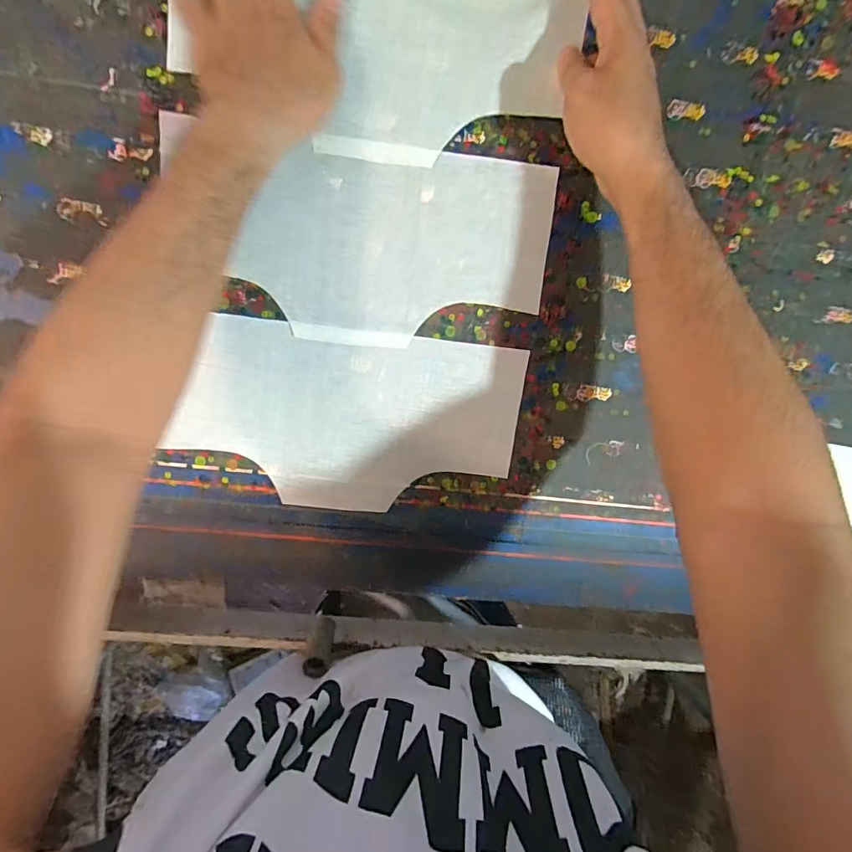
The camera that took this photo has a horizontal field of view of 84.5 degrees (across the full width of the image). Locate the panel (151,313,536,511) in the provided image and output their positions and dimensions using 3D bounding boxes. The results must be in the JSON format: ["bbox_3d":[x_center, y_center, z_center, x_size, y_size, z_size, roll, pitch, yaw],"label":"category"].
[{"bbox_3d":[-0.064,-0.003,0.423,0.294,0.009,0.159,5,100,-6],"label":"panel"}]

